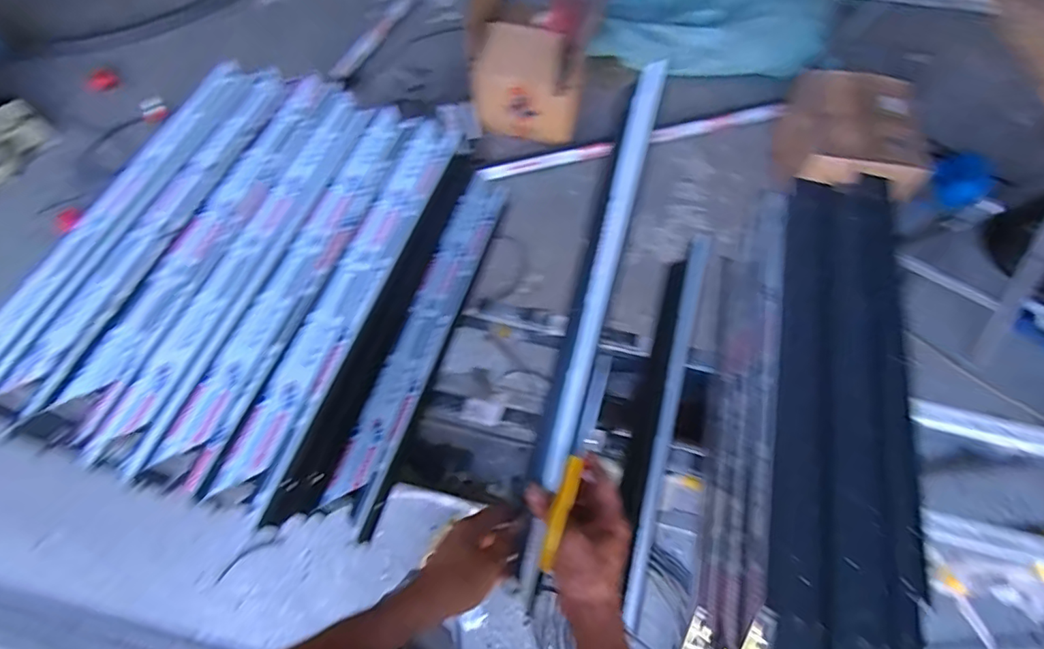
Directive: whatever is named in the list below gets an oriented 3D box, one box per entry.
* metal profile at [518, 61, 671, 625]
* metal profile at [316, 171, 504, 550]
[{"bbox_3d":[0.068,-0.004,0.529,0.036,0.018,0.543,15,85,5],"label":"metal profile"},{"bbox_3d":[-0.137,0.013,0.756,0.072,0.053,0.561,17,62,7],"label":"metal profile"}]

